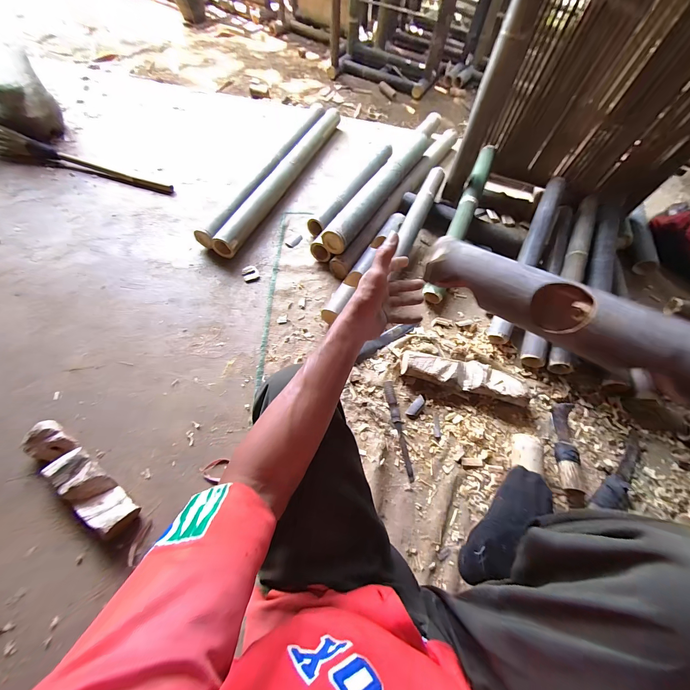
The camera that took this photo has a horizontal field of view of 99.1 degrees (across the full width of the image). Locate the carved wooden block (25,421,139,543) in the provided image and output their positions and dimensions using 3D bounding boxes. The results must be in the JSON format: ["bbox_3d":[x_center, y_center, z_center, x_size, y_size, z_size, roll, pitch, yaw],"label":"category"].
[{"bbox_3d":[-0.566,0.286,0.632,0.294,0.068,0.081,34,65,14],"label":"carved wooden block"}]

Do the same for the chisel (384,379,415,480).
[{"bbox_3d":[0.135,0.208,0.740,0.028,0.021,0.246,-5,62,-7],"label":"chisel"}]

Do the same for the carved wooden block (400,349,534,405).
[{"bbox_3d":[0.323,0.085,0.796,0.336,0.058,0.087,15,62,4],"label":"carved wooden block"}]

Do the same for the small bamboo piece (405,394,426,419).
[{"bbox_3d":[0.190,0.161,0.774,0.030,0.014,0.075,37,66,15],"label":"small bamboo piece"}]

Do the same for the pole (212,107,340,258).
[{"bbox_3d":[-0.222,-0.703,1.189,0.072,0.079,0.980,21,63,7],"label":"pole"}]

